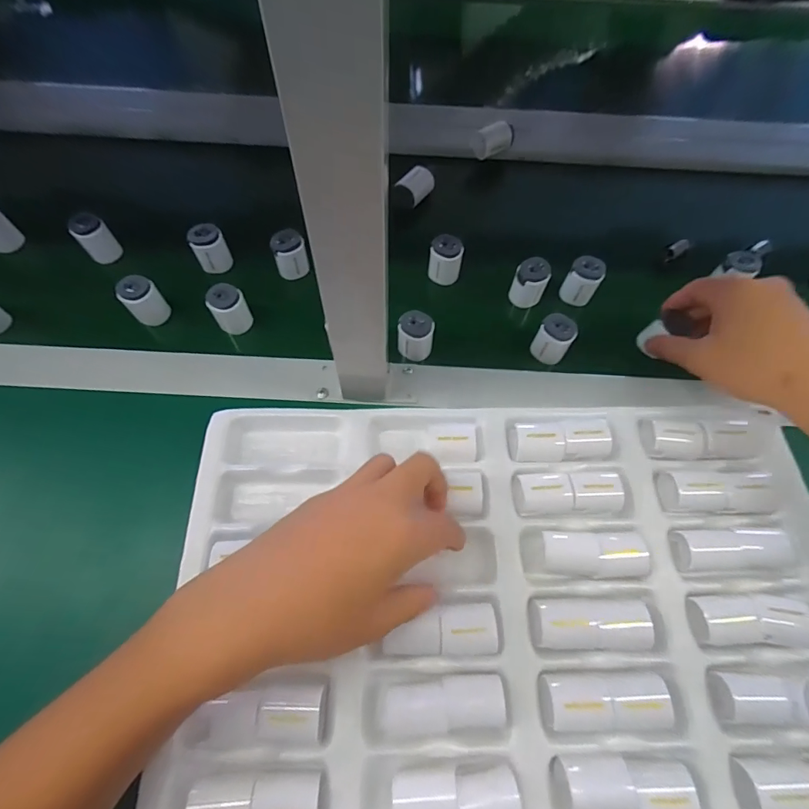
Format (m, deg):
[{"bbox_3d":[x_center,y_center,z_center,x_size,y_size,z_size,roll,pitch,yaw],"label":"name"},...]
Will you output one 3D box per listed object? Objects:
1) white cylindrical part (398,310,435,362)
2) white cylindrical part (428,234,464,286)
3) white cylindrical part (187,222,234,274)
[{"bbox_3d":[0.010,-0.061,0.392,0.030,0.036,0.024,9,63,3],"label":"white cylindrical part"},{"bbox_3d":[0.041,-0.143,0.437,0.030,0.040,0.025,18,64,7],"label":"white cylindrical part"},{"bbox_3d":[-0.190,-0.152,0.434,0.032,0.045,0.025,-22,66,-12],"label":"white cylindrical part"}]

